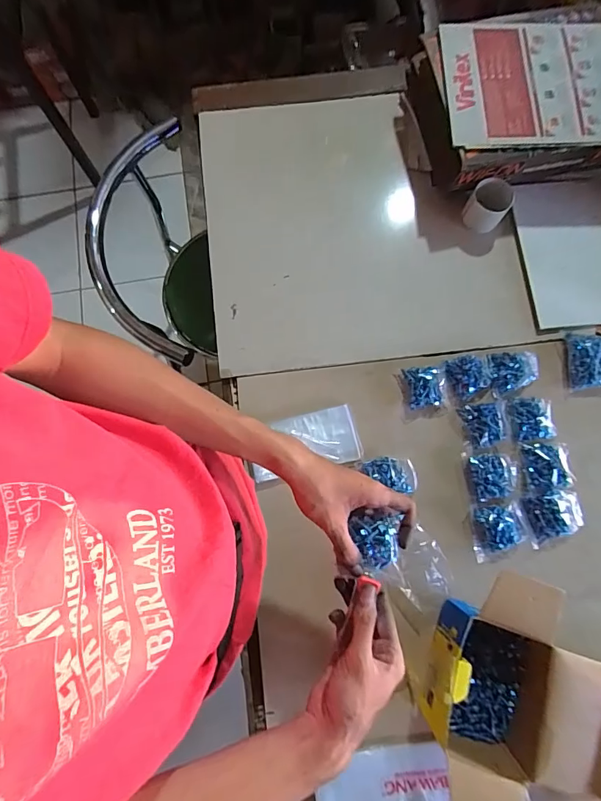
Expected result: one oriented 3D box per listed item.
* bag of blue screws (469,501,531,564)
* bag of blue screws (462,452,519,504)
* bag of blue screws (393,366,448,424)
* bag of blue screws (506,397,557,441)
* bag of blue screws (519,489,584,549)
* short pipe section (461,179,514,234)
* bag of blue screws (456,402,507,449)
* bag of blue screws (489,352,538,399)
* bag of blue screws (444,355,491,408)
[{"bbox_3d":[0.273,0.179,0.586,0.075,0.015,0.072,-6,78,0],"label":"bag of blue screws"},{"bbox_3d":[0.271,0.103,0.600,0.071,0.017,0.066,-10,78,-1],"label":"bag of blue screws"},{"bbox_3d":[0.181,-0.012,0.630,0.069,0.022,0.075,-8,78,-1],"label":"bag of blue screws"},{"bbox_3d":[0.332,0.025,0.614,0.058,0.020,0.062,-7,78,-1],"label":"bag of blue screws"},{"bbox_3d":[0.352,0.159,0.592,0.082,0.020,0.064,-13,78,-2],"label":"bag of blue screws"},{"bbox_3d":[0.292,-0.304,0.669,0.058,0.047,0.065,29,80,6],"label":"short pipe section"},{"bbox_3d":[0.266,0.033,0.617,0.058,0.023,0.063,-14,78,-2],"label":"bag of blue screws"},{"bbox_3d":[0.313,-0.042,0.633,0.076,0.021,0.067,-9,78,-1],"label":"bag of blue screws"},{"bbox_3d":[0.245,-0.029,0.632,0.061,0.018,0.071,-5,78,0],"label":"bag of blue screws"}]

